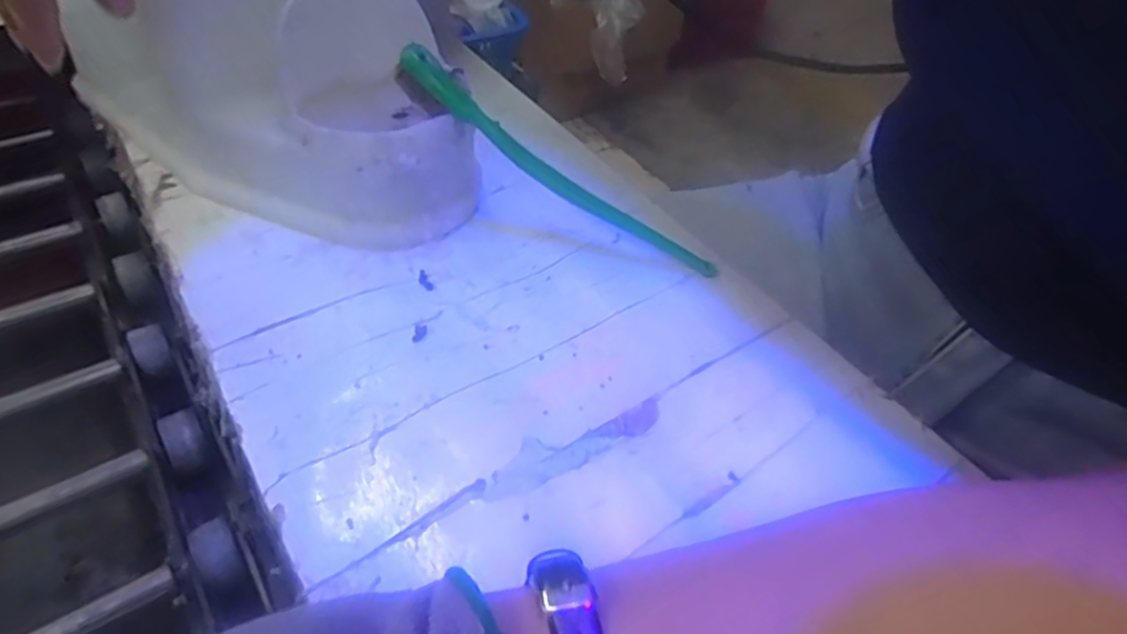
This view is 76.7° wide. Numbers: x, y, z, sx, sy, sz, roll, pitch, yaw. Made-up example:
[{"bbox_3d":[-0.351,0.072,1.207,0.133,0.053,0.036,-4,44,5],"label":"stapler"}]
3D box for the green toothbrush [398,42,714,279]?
[{"bbox_3d":[-0.002,-0.066,0.330,0.169,0.017,0.009,34,43,-11],"label":"green toothbrush"}]

